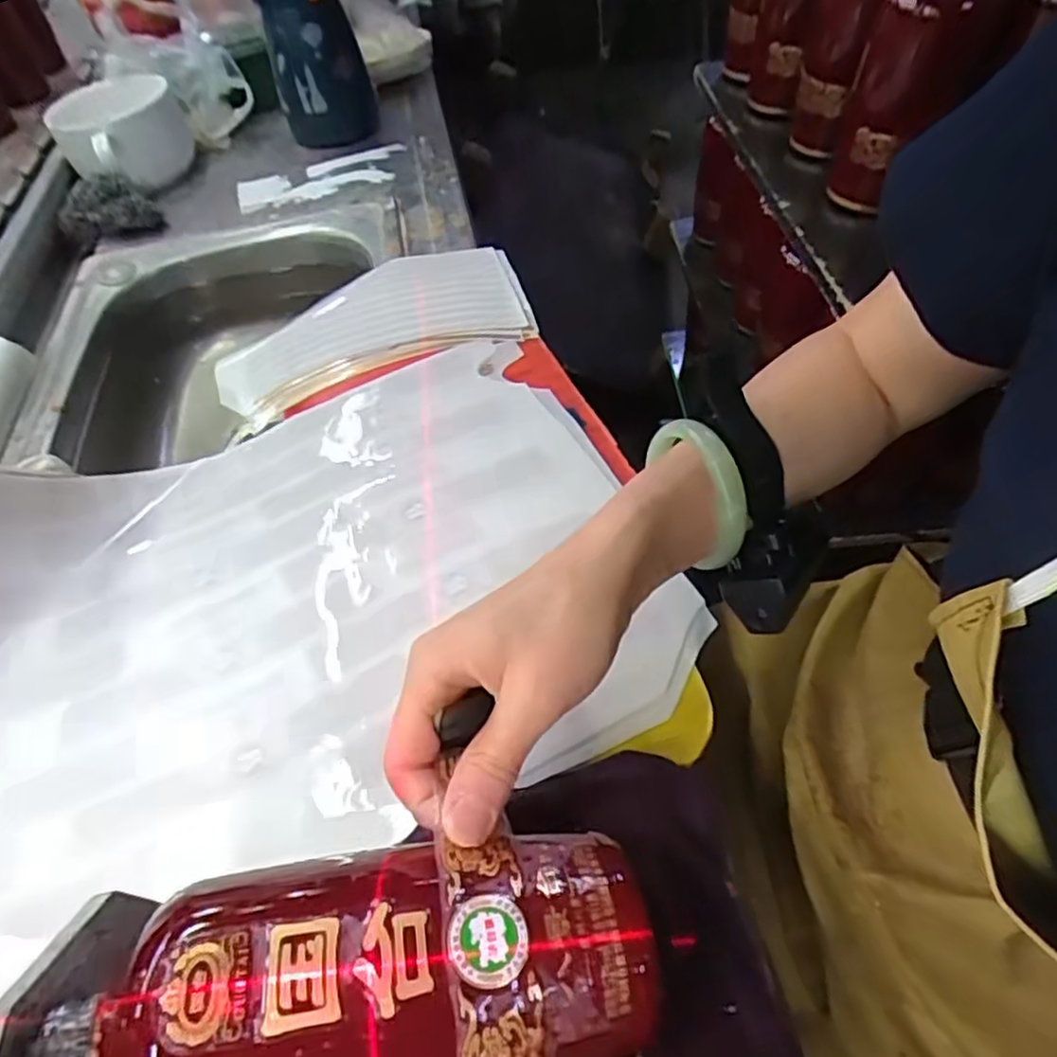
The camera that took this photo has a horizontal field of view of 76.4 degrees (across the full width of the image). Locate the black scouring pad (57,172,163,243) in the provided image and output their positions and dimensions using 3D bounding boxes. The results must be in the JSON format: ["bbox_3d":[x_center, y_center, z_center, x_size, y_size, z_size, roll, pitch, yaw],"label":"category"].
[{"bbox_3d":[-0.463,-0.352,0.731,0.098,0.055,0.033,-13,53,-5],"label":"black scouring pad"}]

